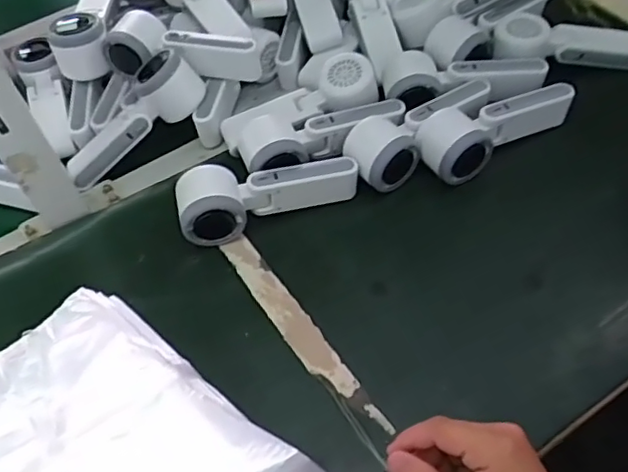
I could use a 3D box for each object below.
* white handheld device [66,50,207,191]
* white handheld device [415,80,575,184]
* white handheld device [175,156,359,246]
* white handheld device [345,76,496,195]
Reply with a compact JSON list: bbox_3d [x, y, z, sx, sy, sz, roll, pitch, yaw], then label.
[{"bbox_3d":[-0.186,-0.118,0.612,0.160,0.048,0.062,-43,60,-1],"label":"white handheld device"},{"bbox_3d":[0.174,-0.107,0.578,0.155,0.050,0.056,-22,55,-12],"label":"white handheld device"},{"bbox_3d":[-0.042,-0.040,0.563,0.165,0.051,0.062,-15,54,-6],"label":"white handheld device"},{"bbox_3d":[0.106,-0.104,0.592,0.159,0.050,0.059,-30,57,-17],"label":"white handheld device"}]

